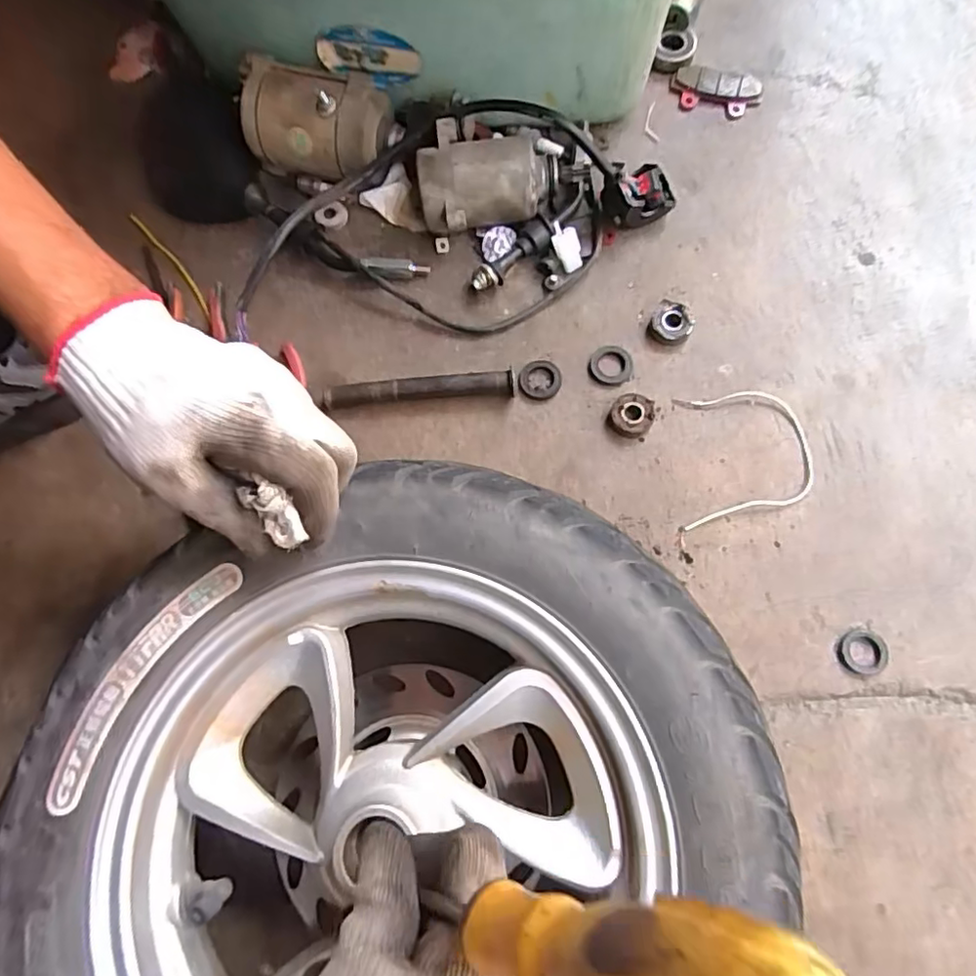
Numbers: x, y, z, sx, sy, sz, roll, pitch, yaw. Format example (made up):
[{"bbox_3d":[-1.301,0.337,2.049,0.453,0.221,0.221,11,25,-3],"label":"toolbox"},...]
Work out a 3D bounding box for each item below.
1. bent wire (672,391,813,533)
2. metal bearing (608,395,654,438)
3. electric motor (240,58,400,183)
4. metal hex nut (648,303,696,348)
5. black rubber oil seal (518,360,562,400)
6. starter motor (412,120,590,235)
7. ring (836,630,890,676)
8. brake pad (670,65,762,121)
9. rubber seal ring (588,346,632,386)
[{"bbox_3d":[0.179,-0.022,0.416,0.094,0.004,0.095,-5,75,0],"label":"bent wire"},{"bbox_3d":[0.104,-0.052,0.429,0.030,0.012,0.031,-1,75,4],"label":"metal bearing"},{"bbox_3d":[-0.133,-0.282,0.467,0.131,0.066,0.064,13,76,7],"label":"electric motor"},{"bbox_3d":[0.137,-0.123,0.444,0.030,0.011,0.030,28,79,11],"label":"metal hex nut"},{"bbox_3d":[0.039,-0.081,0.442,0.031,0.004,0.031,3,75,5],"label":"black rubber oil seal"},{"bbox_3d":[0.007,-0.227,0.456,0.120,0.059,0.066,0,75,4],"label":"starter motor"},{"bbox_3d":[0.240,0.105,0.379,0.029,0.005,0.028,-1,75,4],"label":"ring"},{"bbox_3d":[0.192,-0.335,0.500,0.073,0.012,0.039,12,76,7],"label":"brake pad"},{"bbox_3d":[0.092,-0.091,0.442,0.031,0.007,0.030,-1,75,4],"label":"rubber seal ring"}]

